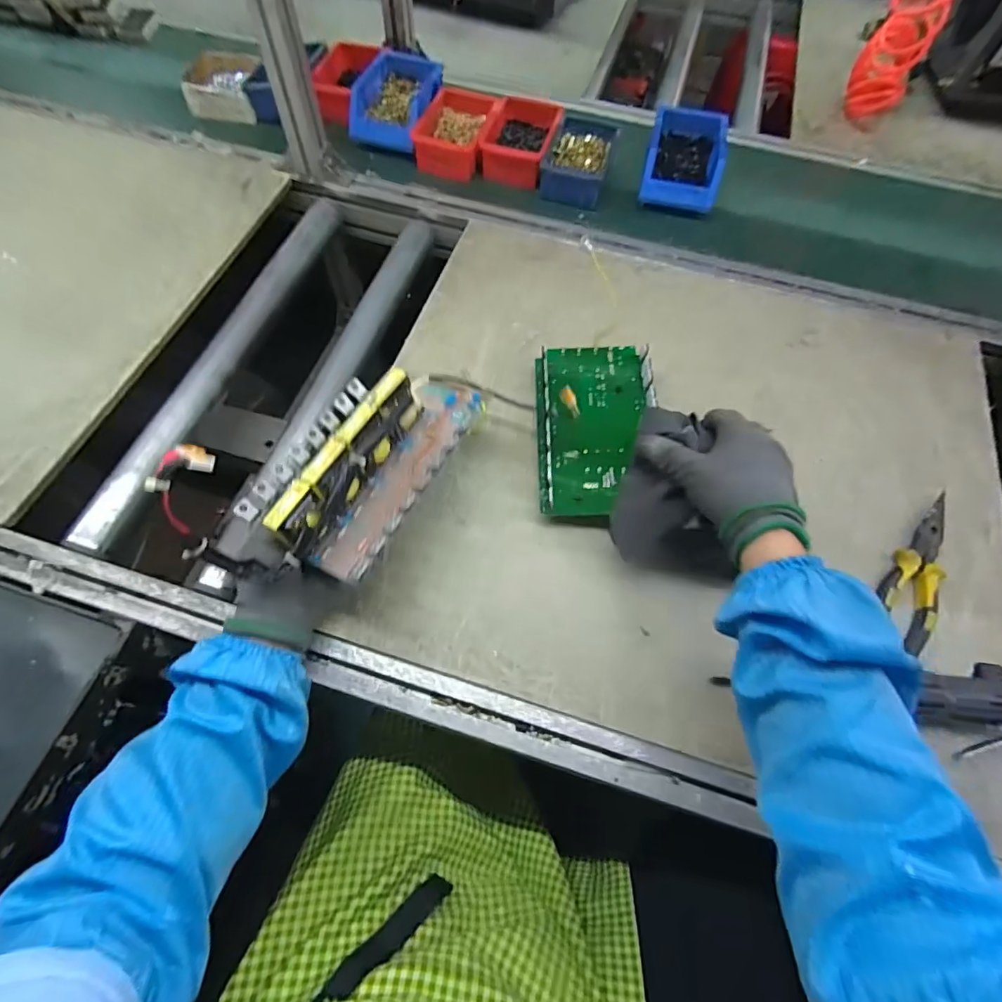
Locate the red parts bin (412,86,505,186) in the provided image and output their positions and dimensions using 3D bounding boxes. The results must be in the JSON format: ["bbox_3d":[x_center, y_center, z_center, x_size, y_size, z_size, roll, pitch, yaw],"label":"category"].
[{"bbox_3d":[-0.070,-0.564,0.793,0.109,0.052,0.144,15,65,3],"label":"red parts bin"}]

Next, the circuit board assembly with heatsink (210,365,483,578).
[{"bbox_3d":[-0.128,-0.040,0.464,0.138,0.066,0.241,28,66,9],"label":"circuit board assembly with heatsink"}]

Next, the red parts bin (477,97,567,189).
[{"bbox_3d":[0.030,-0.550,0.789,0.106,0.050,0.159,15,65,3],"label":"red parts bin"}]

